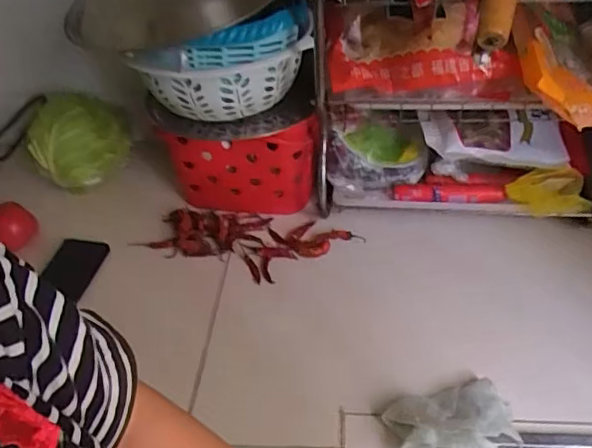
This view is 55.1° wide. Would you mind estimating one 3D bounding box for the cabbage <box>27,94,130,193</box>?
[{"bbox_3d":[-0.372,-0.144,0.992,0.128,0.130,0.160,2,42,8],"label":"cabbage"}]

